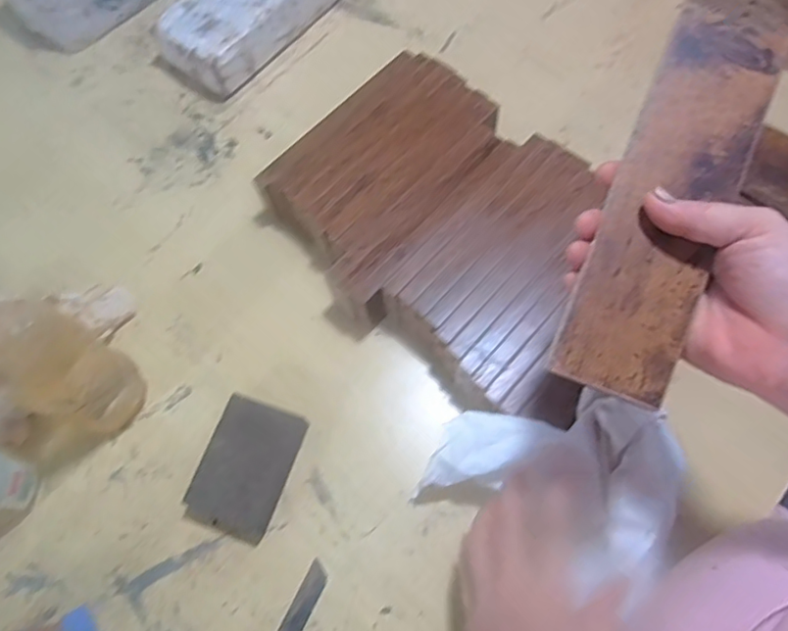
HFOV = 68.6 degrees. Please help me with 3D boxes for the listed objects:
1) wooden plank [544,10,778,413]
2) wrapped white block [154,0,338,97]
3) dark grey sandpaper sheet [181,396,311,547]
[{"bbox_3d":[0.147,-0.059,0.308,0.060,0.006,0.207,21,87,10],"label":"wooden plank"},{"bbox_3d":[-0.165,-0.352,0.673,0.111,0.064,0.216,39,74,16],"label":"wrapped white block"},{"bbox_3d":[-0.123,0.126,0.484,0.065,0.032,0.107,16,69,8],"label":"dark grey sandpaper sheet"}]

